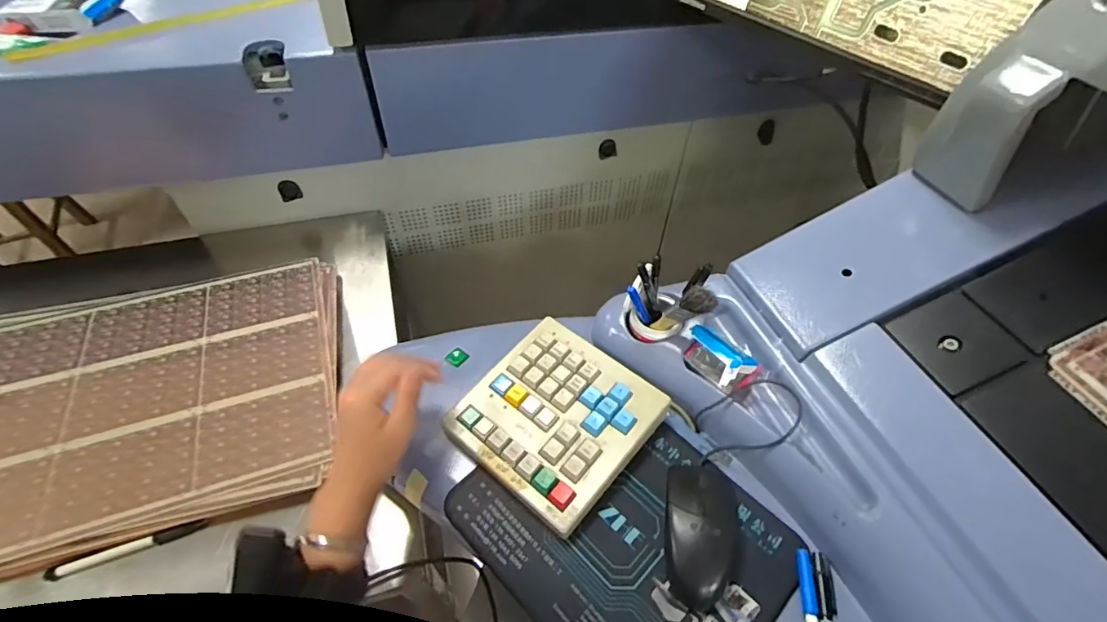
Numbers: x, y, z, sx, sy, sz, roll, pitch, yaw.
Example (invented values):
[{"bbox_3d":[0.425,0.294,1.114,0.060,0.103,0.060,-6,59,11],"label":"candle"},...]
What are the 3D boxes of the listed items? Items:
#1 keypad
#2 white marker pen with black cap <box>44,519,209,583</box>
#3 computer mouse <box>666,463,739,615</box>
[{"bbox_3d":[0.002,0.098,0.482,0.160,0.031,0.159,35,57,24],"label":"keypad"},{"bbox_3d":[-0.433,0.243,0.517,0.141,0.013,0.013,-16,53,-16],"label":"white marker pen with black cap"},{"bbox_3d":[0.120,0.182,0.417,0.055,0.031,0.108,13,51,8],"label":"computer mouse"}]

